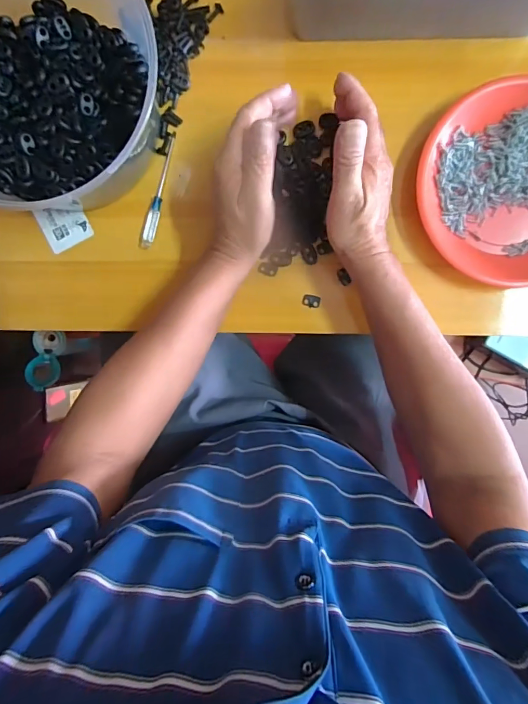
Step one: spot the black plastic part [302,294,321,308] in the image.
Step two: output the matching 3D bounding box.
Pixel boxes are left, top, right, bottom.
[{"bbox_3d":[0.051,-0.054,0.433,0.019,0.005,0.013,11,94,2],"label":"black plastic part"}]

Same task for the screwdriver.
[{"bbox_3d":[-0.108,-0.168,0.426,0.012,0.010,0.119,17,94,2],"label":"screwdriver"}]

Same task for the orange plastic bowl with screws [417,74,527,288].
[{"bbox_3d":[0.251,-0.166,0.402,0.180,0.033,0.192,0,93,3],"label":"orange plastic bowl with screws"}]

